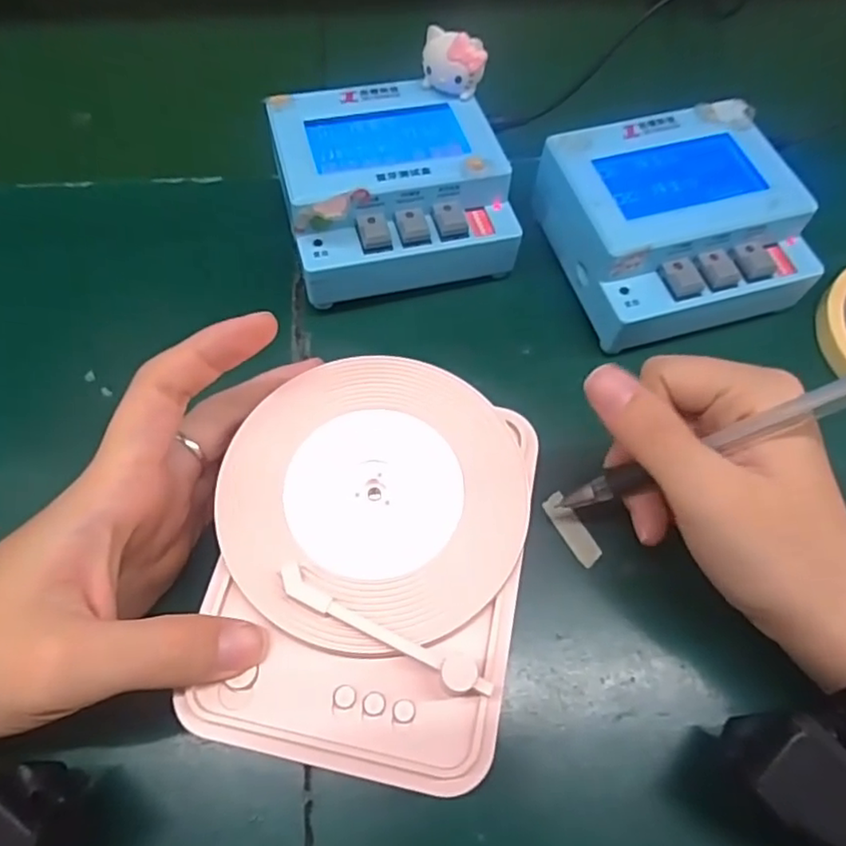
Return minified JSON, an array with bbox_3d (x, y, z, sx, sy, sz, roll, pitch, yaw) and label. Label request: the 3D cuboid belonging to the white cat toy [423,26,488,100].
[{"bbox_3d":[0.015,-0.170,0.296,0.028,0.026,0.021,2,64,-1],"label":"white cat toy"}]

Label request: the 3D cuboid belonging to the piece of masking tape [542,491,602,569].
[{"bbox_3d":[0.061,0.043,0.253,0.010,0.004,0.031,-29,71,-8],"label":"piece of masking tape"}]

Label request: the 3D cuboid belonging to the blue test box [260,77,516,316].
[{"bbox_3d":[-0.015,-0.111,0.302,0.104,0.051,0.102,-14,65,-9],"label":"blue test box"}]

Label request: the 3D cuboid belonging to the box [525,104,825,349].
[{"bbox_3d":[0.117,-0.089,0.294,0.102,0.050,0.103,-14,65,-9],"label":"box"}]

